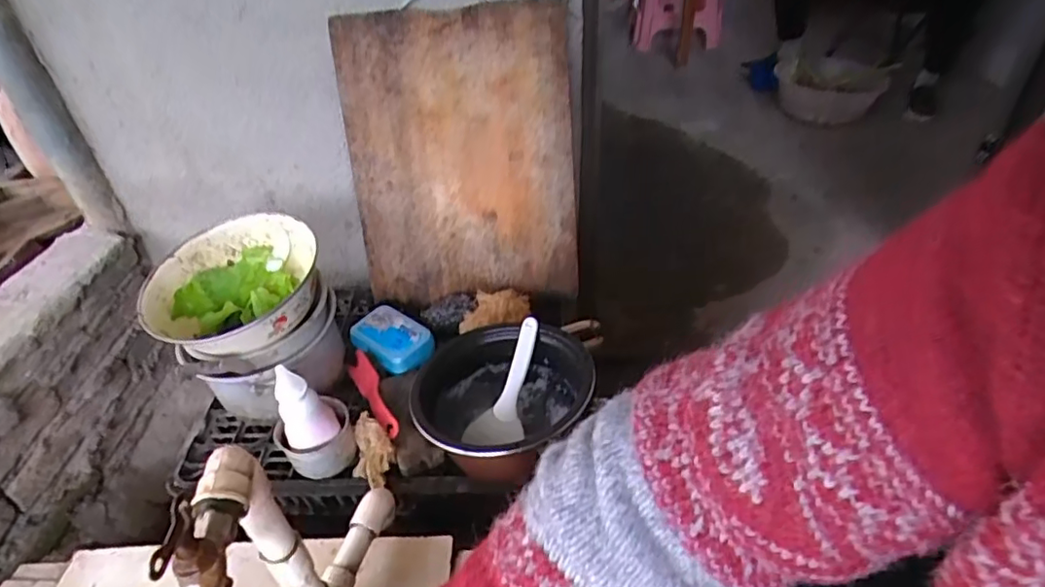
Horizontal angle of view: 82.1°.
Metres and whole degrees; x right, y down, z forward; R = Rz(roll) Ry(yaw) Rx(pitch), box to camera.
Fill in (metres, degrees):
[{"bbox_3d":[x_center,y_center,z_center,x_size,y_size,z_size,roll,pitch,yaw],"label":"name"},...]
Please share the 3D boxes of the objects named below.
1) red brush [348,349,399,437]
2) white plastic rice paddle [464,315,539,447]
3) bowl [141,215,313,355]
[{"bbox_3d":[-0.187,0.125,0.760,0.027,0.031,0.153,-23,42,-23],"label":"red brush"},{"bbox_3d":[-0.016,0.107,0.707,0.064,0.040,0.164,9,58,15],"label":"white plastic rice paddle"},{"bbox_3d":[-0.341,-0.006,0.711,0.193,0.075,0.181,-12,39,-11],"label":"bowl"}]

